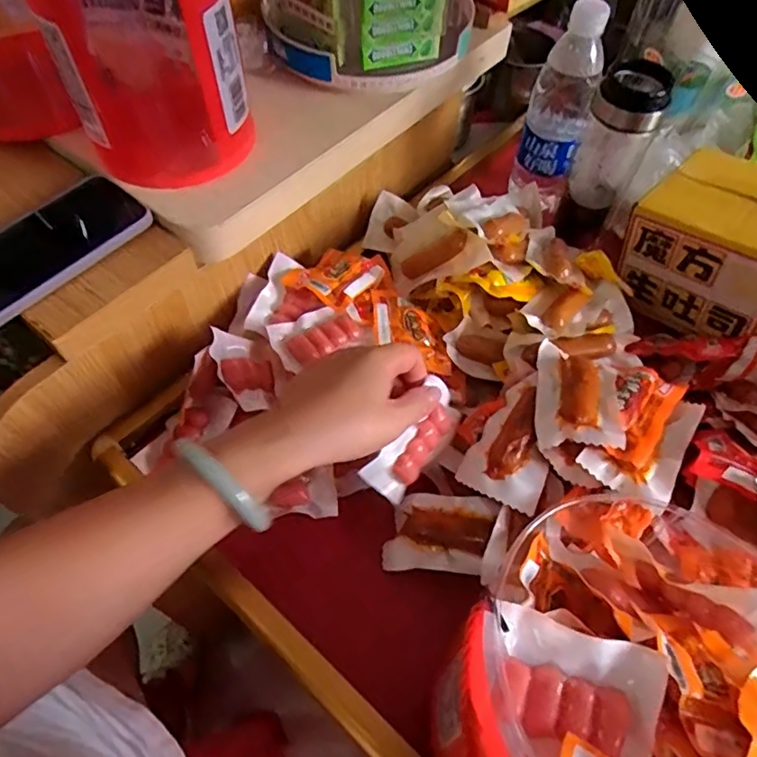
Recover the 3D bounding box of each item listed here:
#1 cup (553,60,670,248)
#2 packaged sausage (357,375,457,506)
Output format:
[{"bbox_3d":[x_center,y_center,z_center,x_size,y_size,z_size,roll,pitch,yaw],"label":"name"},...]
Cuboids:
[{"bbox_3d":[0.226,-0.217,0.556,0.059,0.177,0.057,26,60,15],"label":"cup"},{"bbox_3d":[0.027,0.048,0.420,0.094,0.058,0.018,-49,38,-15],"label":"packaged sausage"}]

